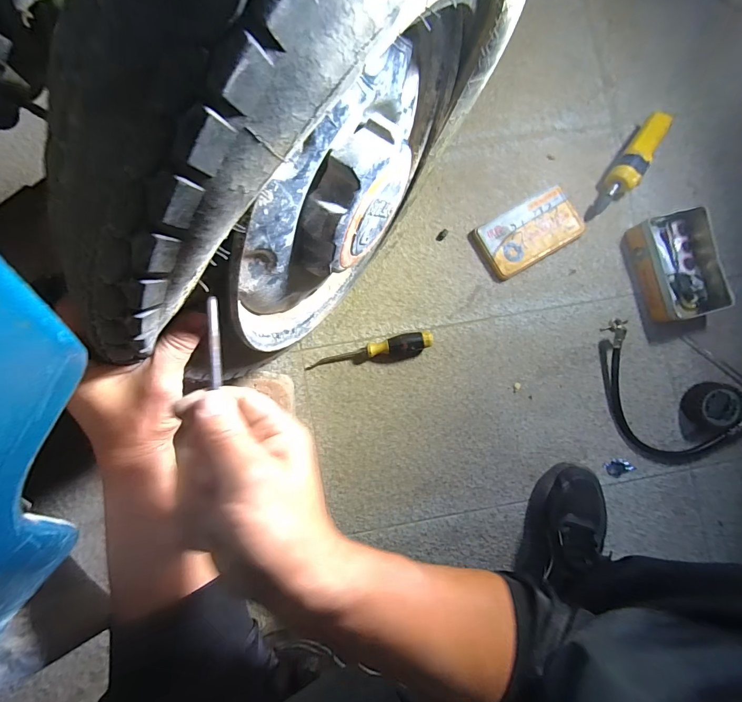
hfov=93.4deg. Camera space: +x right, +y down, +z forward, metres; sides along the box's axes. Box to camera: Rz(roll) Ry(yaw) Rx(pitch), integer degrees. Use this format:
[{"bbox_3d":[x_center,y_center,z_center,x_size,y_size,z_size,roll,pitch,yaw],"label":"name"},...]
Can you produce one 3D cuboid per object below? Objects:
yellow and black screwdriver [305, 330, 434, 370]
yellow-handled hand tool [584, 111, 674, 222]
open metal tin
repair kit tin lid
[{"bbox_3d":[-0.001,0.000,0.555,0.199,0.028,0.027,-12,86,-1],"label":"yellow and black screwdriver"},{"bbox_3d":[0.428,-0.302,0.576,0.047,0.044,0.198,34,87,2],"label":"yellow-handled hand tool"},{"bbox_3d":[0.493,-0.136,0.566,0.107,0.046,0.170,-14,86,-1],"label":"open metal tin"},{"bbox_3d":[0.264,-0.198,0.579,0.169,0.016,0.096,-31,87,-2],"label":"repair kit tin lid"}]

